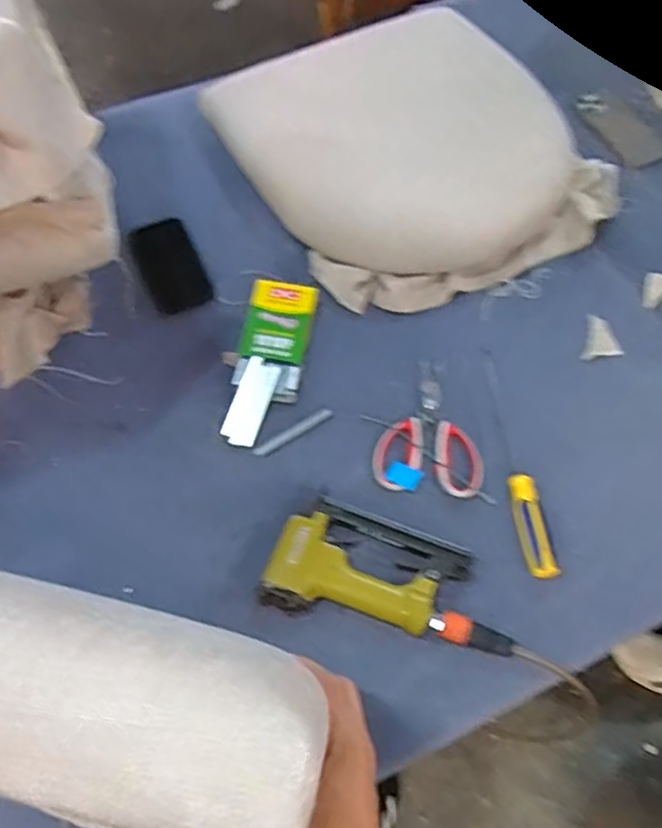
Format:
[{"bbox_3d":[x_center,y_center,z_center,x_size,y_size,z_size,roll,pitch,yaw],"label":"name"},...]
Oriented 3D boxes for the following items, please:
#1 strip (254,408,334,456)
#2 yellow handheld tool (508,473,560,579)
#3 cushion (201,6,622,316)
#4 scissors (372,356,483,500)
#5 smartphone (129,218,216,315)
[{"bbox_3d":[-0.043,0.021,0.787,0.103,0.004,0.013,-29,67,-16],"label":"strip"},{"bbox_3d":[0.221,0.121,0.737,0.032,0.011,0.118,-4,62,-5],"label":"yellow handheld tool"},{"bbox_3d":[0.117,-0.385,0.947,0.445,0.081,0.471,-27,67,-16],"label":"cushion"},{"bbox_3d":[0.116,0.014,0.786,0.118,0.008,0.167,7,62,1],"label":"scissors"},{"bbox_3d":[-0.215,-0.198,0.904,0.079,0.014,0.146,-27,70,-3],"label":"smartphone"}]

